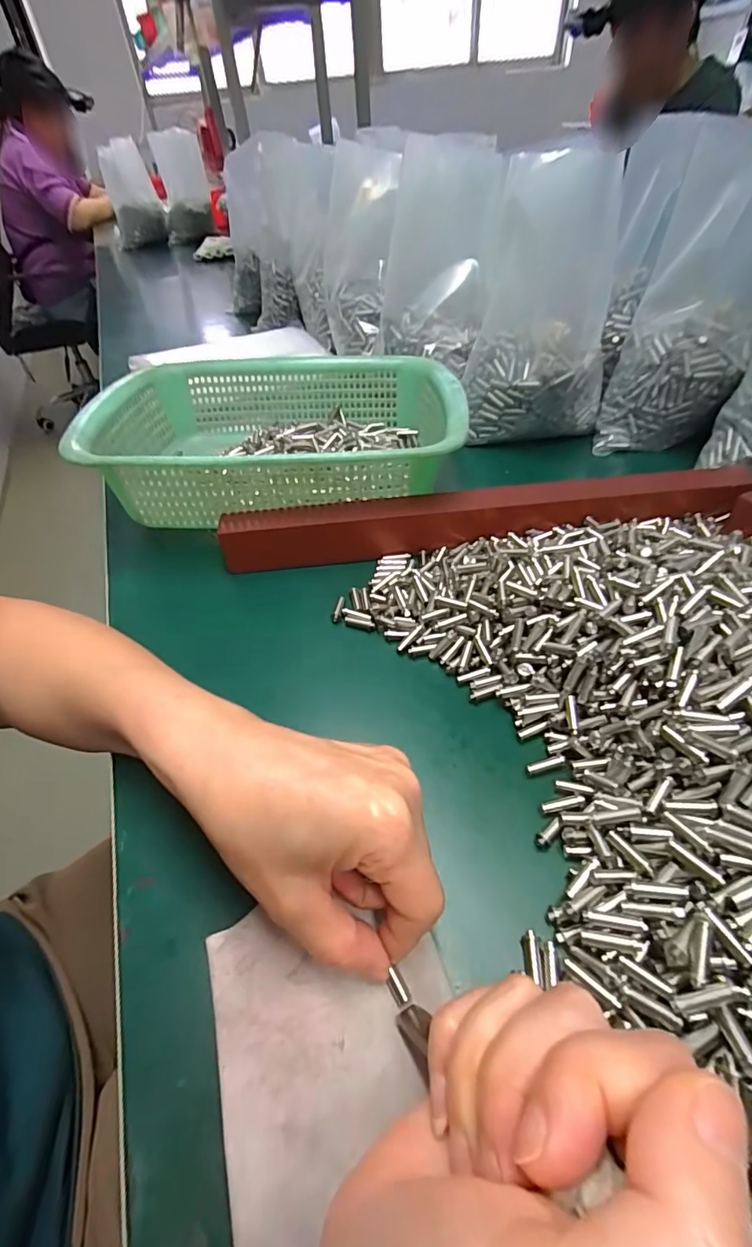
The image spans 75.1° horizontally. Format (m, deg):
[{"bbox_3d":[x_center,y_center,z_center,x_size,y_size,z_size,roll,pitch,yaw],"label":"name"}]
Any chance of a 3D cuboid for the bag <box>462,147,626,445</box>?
[{"bbox_3d":[0.158,-0.292,0.459,0.124,0.186,0.146,9,48,14],"label":"bag"}]

